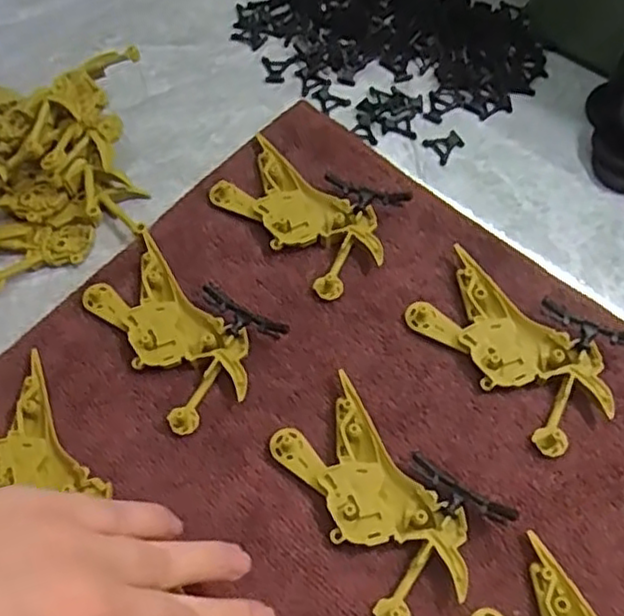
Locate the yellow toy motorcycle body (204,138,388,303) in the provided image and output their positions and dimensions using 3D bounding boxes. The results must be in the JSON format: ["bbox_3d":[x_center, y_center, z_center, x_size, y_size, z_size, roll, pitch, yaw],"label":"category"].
[{"bbox_3d":[-0.007,-0.051,0.369,0.050,0.010,0.099,-41,69,-18],"label":"yellow toy motorcycle body"}]

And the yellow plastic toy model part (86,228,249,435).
[{"bbox_3d":[-0.070,0.012,0.340,0.050,0.010,0.096,-35,68,-16],"label":"yellow plastic toy model part"}]

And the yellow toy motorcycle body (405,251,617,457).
[{"bbox_3d":[0.095,0.020,0.331,0.049,0.012,0.099,-38,68,-17],"label":"yellow toy motorcycle body"}]

